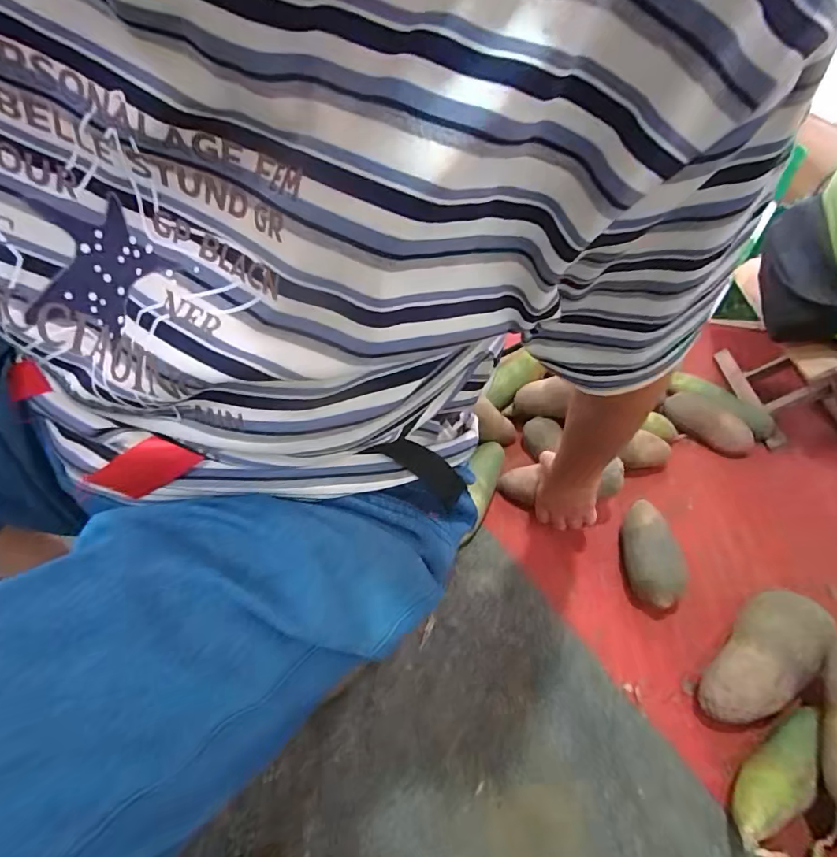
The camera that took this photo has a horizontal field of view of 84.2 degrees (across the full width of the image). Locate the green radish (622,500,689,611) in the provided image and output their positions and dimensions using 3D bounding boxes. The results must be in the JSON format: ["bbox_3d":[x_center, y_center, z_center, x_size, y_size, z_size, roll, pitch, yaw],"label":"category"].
[{"bbox_3d":[0.318,0.169,0.637,0.062,0.061,0.166,7,46,2],"label":"green radish"}]

